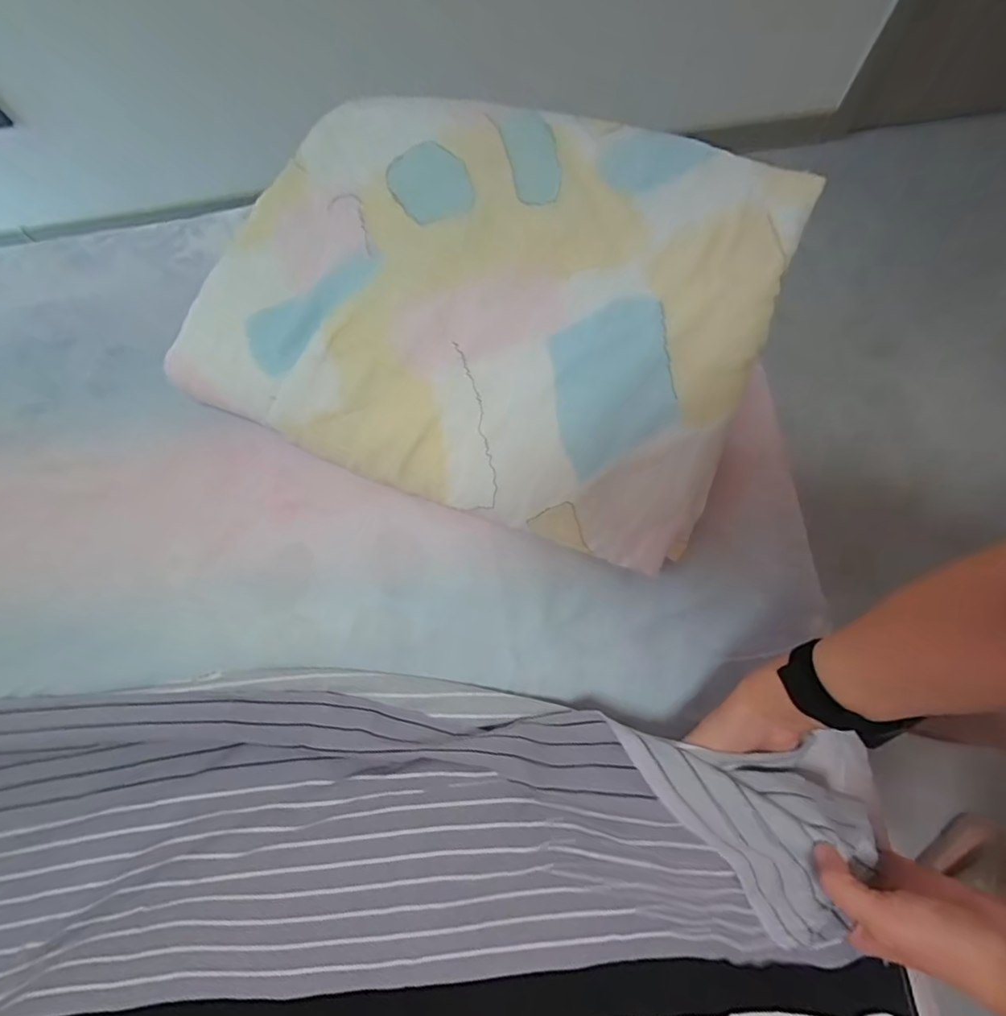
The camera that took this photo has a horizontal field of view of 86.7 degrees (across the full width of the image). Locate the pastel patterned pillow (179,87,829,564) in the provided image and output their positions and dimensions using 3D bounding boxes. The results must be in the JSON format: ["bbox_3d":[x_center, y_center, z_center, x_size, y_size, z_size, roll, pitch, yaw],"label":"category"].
[{"bbox_3d":[-0.018,-0.239,0.585,0.577,0.086,0.453,21,76,7],"label":"pastel patterned pillow"}]

